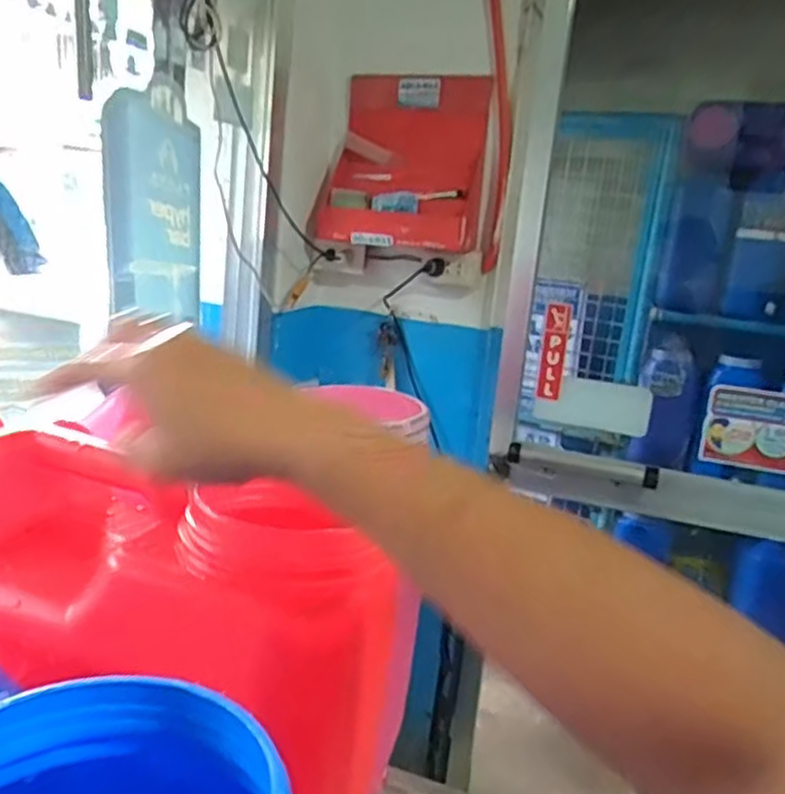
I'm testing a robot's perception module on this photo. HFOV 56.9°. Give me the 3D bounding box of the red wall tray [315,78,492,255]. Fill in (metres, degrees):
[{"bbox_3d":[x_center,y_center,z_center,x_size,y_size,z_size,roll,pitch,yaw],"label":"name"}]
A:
[{"bbox_3d":[0.023,-0.472,1.459,0.325,0.328,0.126,10,15,16],"label":"red wall tray"}]

